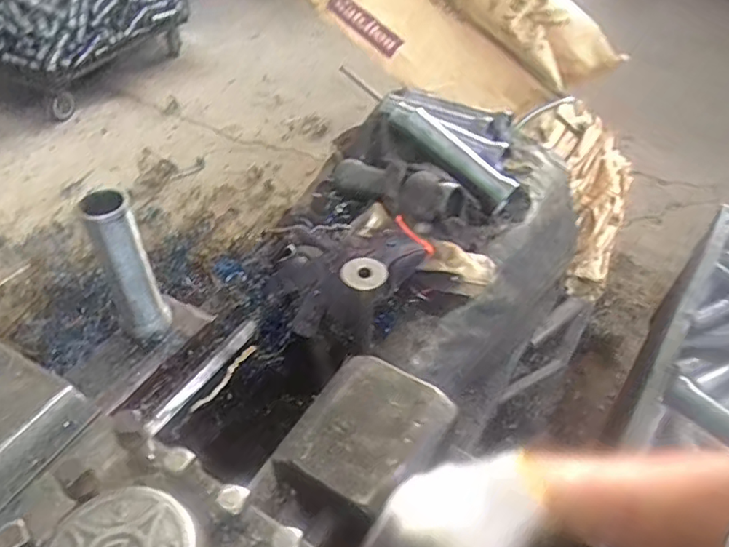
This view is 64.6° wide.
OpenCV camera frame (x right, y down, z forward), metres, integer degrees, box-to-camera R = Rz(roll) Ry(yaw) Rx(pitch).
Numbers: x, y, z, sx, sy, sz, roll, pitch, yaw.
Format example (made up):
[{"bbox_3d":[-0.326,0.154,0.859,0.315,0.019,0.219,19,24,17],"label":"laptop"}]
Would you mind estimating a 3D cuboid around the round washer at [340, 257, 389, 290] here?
[{"bbox_3d":[0.001,-0.001,0.592,0.040,0.009,0.047,42,51,12],"label":"round washer"}]

